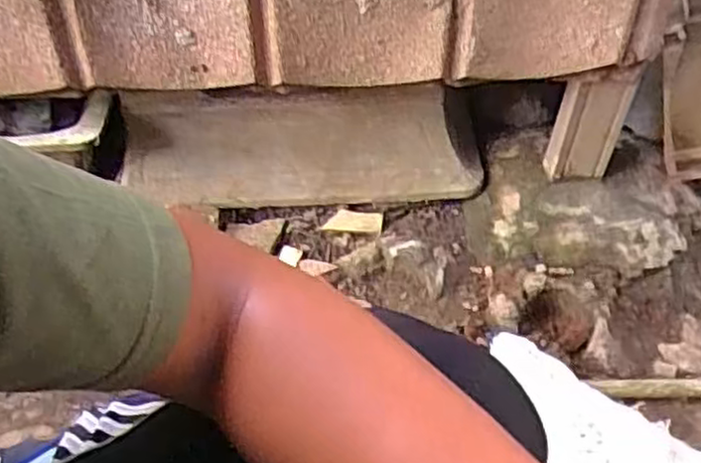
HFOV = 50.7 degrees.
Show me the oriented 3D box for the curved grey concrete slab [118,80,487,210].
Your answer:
[{"bbox_3d":[-0.066,-0.103,1.006,0.494,0.180,0.068,1,50,0],"label":"curved grey concrete slab"}]

